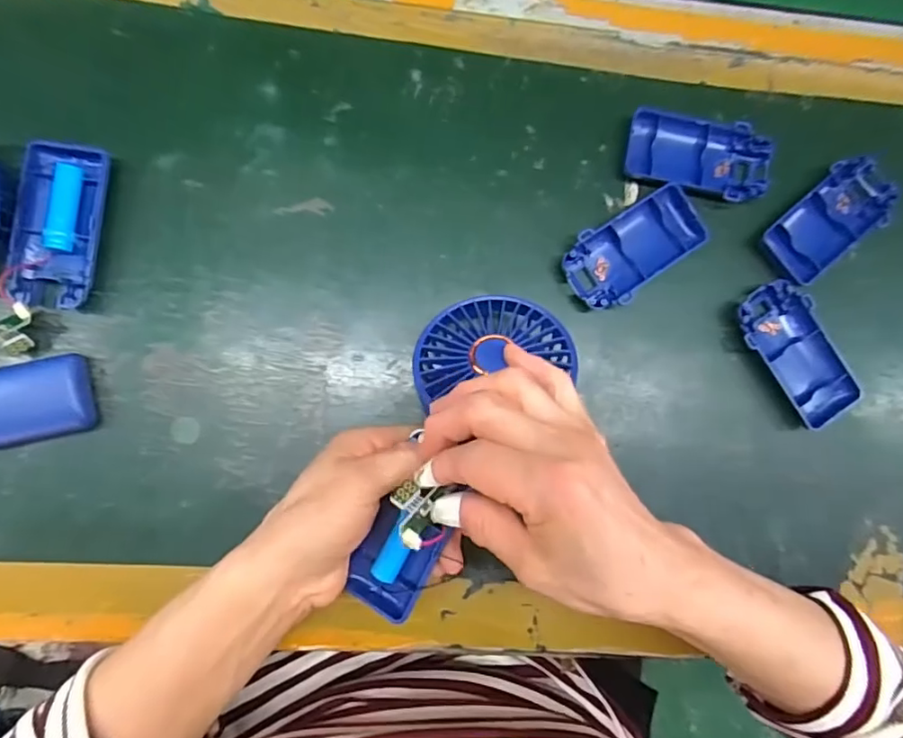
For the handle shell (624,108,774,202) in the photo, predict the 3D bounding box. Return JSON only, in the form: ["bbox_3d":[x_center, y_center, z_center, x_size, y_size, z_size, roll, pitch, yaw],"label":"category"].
[{"bbox_3d":[0.160,-0.137,0.365,0.091,0.018,0.049,10,84,-4],"label":"handle shell"}]

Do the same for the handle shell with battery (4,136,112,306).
[{"bbox_3d":[-0.224,-0.083,0.325,0.044,0.017,0.093,6,85,-4],"label":"handle shell with battery"}]

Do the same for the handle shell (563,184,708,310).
[{"bbox_3d":[0.116,-0.077,0.361,0.094,0.019,0.047,-38,89,-7],"label":"handle shell"}]

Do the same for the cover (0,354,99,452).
[{"bbox_3d":[-0.247,0.021,0.312,0.087,0.017,0.044,-12,86,-6],"label":"cover"}]

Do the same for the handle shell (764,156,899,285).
[{"bbox_3d":[0.248,-0.098,0.370,0.096,0.017,0.047,-36,89,-7],"label":"handle shell"}]

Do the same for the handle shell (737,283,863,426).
[{"bbox_3d":[0.221,-0.010,0.360,0.048,0.014,0.093,-35,89,-7],"label":"handle shell"}]

